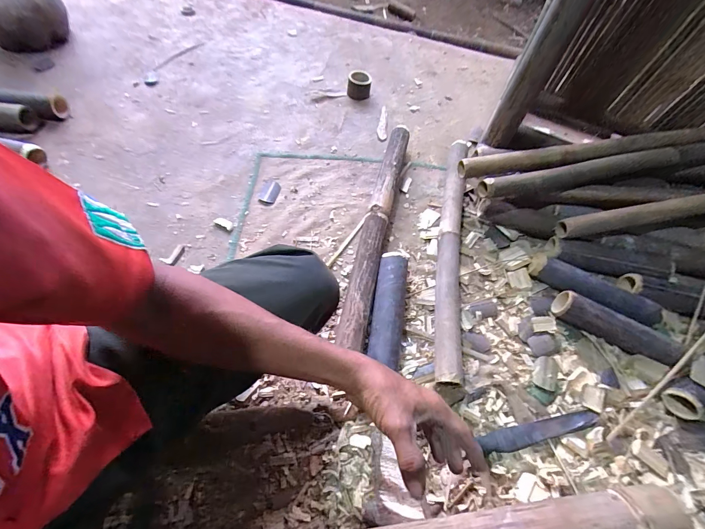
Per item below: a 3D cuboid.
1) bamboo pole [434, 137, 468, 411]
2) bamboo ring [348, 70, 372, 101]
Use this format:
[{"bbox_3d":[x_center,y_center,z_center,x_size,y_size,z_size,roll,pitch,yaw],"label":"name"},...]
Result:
[{"bbox_3d":[0.227,-0.047,0.746,0.067,0.064,0.679,10,60,2],"label":"bamboo pole"},{"bbox_3d":[0.023,-0.578,1.048,0.073,0.064,0.077,2,60,-3],"label":"bamboo ring"}]

